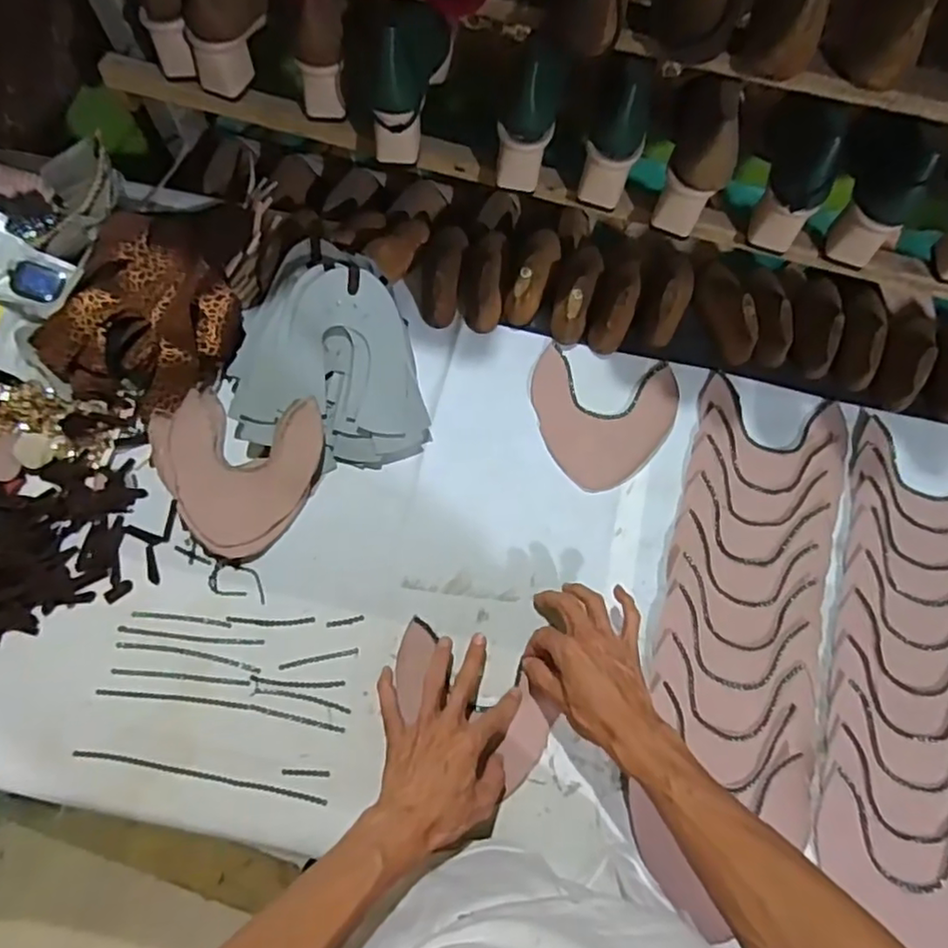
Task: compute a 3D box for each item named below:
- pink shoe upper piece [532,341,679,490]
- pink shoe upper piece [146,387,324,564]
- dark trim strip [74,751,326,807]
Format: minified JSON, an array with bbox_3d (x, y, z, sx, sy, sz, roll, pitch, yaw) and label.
[{"bbox_3d":[0.146,-0.061,0.728,0.160,0.006,0.161,9,71,2],"label":"pink shoe upper piece"},{"bbox_3d":[-0.258,-0.004,0.676,0.175,0.026,0.165,10,70,2],"label":"pink shoe upper piece"},{"bbox_3d":[-0.252,0.280,0.594,0.235,0.009,0.007,11,70,2],"label":"dark trim strip"}]

